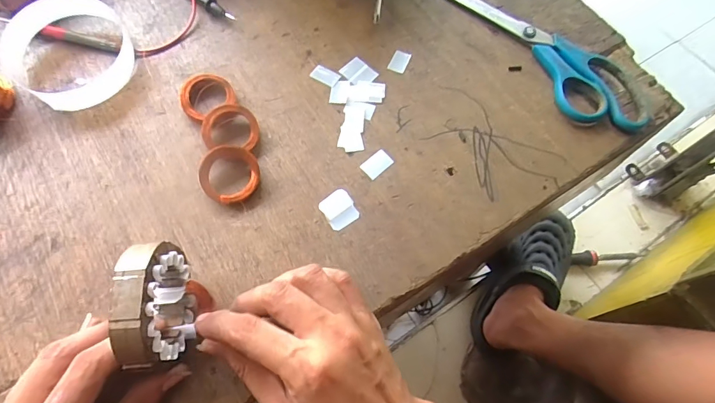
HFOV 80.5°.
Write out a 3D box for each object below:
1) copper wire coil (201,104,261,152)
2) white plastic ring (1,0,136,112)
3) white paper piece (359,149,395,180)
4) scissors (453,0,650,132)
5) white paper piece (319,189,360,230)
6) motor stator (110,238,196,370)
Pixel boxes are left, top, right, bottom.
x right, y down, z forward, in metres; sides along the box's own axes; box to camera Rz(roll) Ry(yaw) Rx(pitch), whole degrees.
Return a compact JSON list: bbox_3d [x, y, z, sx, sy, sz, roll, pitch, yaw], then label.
[{"bbox_3d":[-0.101,-0.058,0.343,0.044,0.018,0.038,9,65,1],"label":"copper wire coil"},{"bbox_3d":[-0.247,-0.130,0.363,0.095,0.039,0.094,1,65,-2],"label":"white plastic ring"},{"bbox_3d":[0.016,-0.031,0.343,0.025,0.004,0.016,-40,73,-18],"label":"white paper piece"},{"bbox_3d":[0.170,-0.147,0.393,0.069,0.018,0.227,-29,70,-15],"label":"scissors"},{"bbox_3d":[-0.014,0.006,0.325,0.025,0.004,0.029,-30,70,-15],"label":"white paper piece"},{"bbox_3d":[-0.118,0.061,0.250,0.022,0.065,0.068,-5,66,-5],"label":"motor stator"}]

